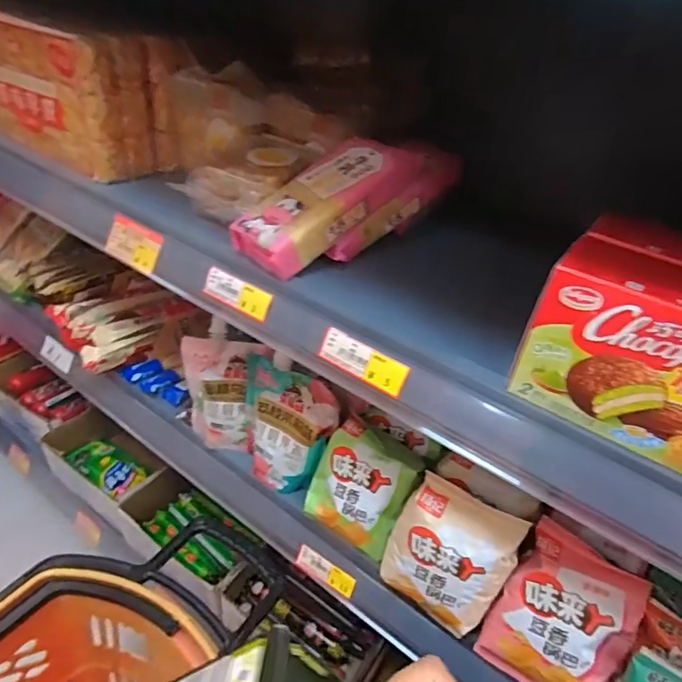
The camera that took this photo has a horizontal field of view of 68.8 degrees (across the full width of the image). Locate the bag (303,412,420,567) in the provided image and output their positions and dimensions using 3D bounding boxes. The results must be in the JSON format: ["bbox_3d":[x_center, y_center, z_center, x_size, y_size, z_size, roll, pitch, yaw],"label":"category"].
[{"bbox_3d":[0.022,0.142,0.497,0.093,0.112,0.045,29,19,25],"label":"bag"}]

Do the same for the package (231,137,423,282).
[{"bbox_3d":[-0.013,-0.120,0.421,0.165,0.031,0.062,-41,55,-18],"label":"package"}]

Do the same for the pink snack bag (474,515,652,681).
[{"bbox_3d":[0.176,0.232,0.406,0.095,0.144,0.040,27,15,24],"label":"pink snack bag"}]

